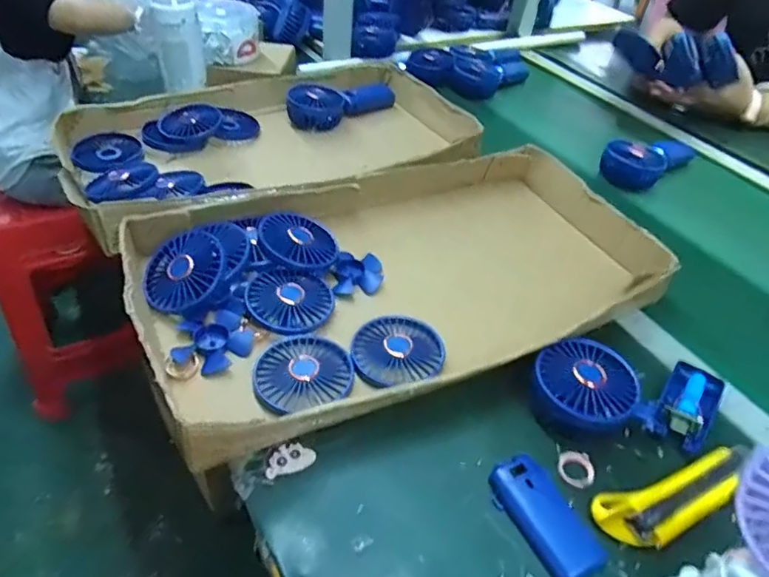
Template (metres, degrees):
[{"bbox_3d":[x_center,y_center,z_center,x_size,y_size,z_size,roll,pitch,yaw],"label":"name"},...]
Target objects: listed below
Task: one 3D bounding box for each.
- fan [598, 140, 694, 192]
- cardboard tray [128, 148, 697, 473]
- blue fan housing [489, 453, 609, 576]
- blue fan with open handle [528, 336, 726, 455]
[{"bbox_3d":[0.411,-0.209,0.834,0.194,0.047,0.080,-32,54,-34],"label":"fan"},{"bbox_3d":[0.037,-0.029,0.586,0.557,0.055,0.279,-18,48,-24],"label":"cardboard tray"},{"bbox_3d":[0.121,0.171,0.412,0.045,0.017,0.096,-18,48,-25],"label":"blue fan housing"},{"bbox_3d":[0.211,0.096,0.483,0.169,0.050,0.092,4,43,-3],"label":"blue fan with open handle"}]

